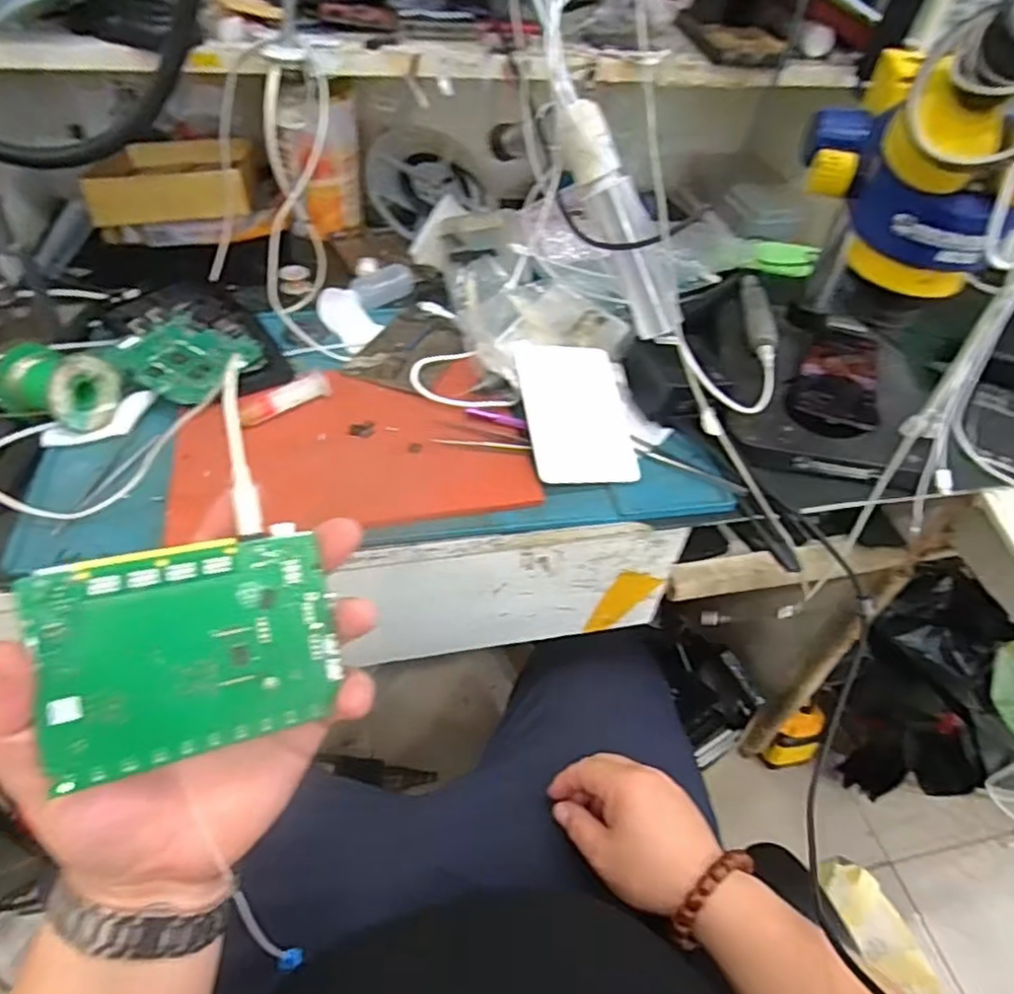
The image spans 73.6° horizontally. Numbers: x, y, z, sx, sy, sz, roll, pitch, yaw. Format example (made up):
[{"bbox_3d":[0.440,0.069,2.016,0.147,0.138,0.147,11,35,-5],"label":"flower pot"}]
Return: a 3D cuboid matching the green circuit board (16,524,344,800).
[{"bbox_3d":[-0.124,0.061,0.273,0.106,0.004,0.081,-11,87,-28],"label":"green circuit board"}]

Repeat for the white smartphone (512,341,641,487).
[{"bbox_3d":[0.060,-0.076,0.593,0.092,0.007,0.142,-1,64,-17],"label":"white smartphone"}]

